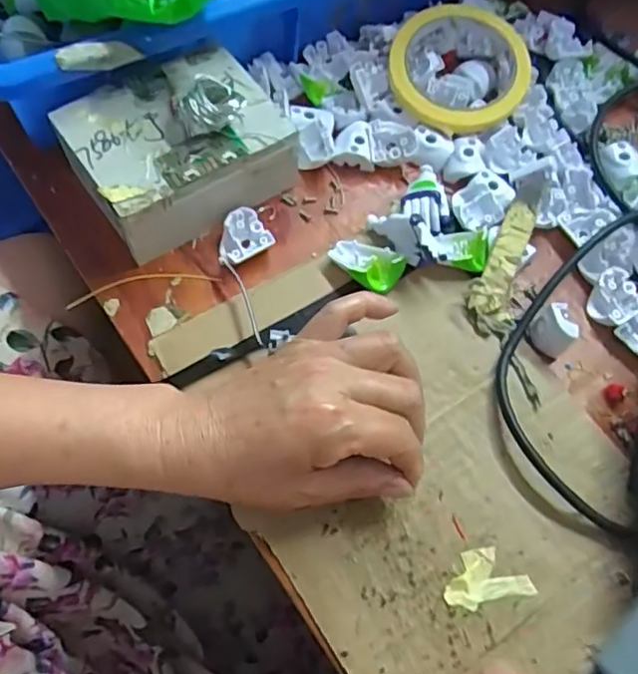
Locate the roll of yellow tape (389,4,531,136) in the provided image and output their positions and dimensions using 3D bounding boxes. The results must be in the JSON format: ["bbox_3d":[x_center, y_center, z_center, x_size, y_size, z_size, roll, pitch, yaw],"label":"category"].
[{"bbox_3d":[0.100,-0.190,0.435,0.100,0.026,0.100,-1,83,5],"label":"roll of yellow tape"}]

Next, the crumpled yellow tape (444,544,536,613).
[{"bbox_3d":[0.085,0.122,0.308,0.045,0.004,0.027,-10,65,-11],"label":"crumpled yellow tape"}]

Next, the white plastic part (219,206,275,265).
[{"bbox_3d":[-0.050,-0.062,0.382,0.034,0.016,0.030,-28,69,-18],"label":"white plastic part"}]

